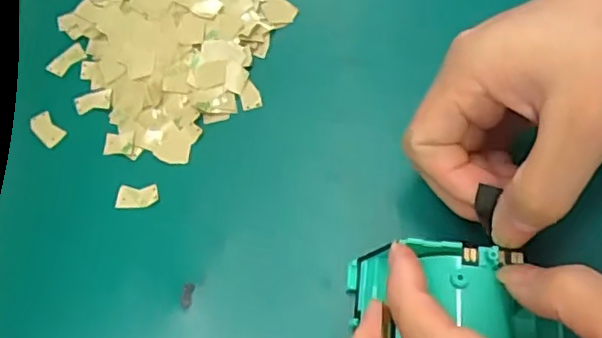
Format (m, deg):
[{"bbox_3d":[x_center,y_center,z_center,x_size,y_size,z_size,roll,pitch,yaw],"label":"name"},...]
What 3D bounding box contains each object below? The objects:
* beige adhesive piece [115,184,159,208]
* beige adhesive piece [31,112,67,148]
[{"bbox_3d":[-0.080,0.013,0.298,0.020,0.004,0.011,-1,71,-3],"label":"beige adhesive piece"},{"bbox_3d":[-0.131,-0.022,0.315,0.012,0.004,0.020,-42,78,-14],"label":"beige adhesive piece"}]

